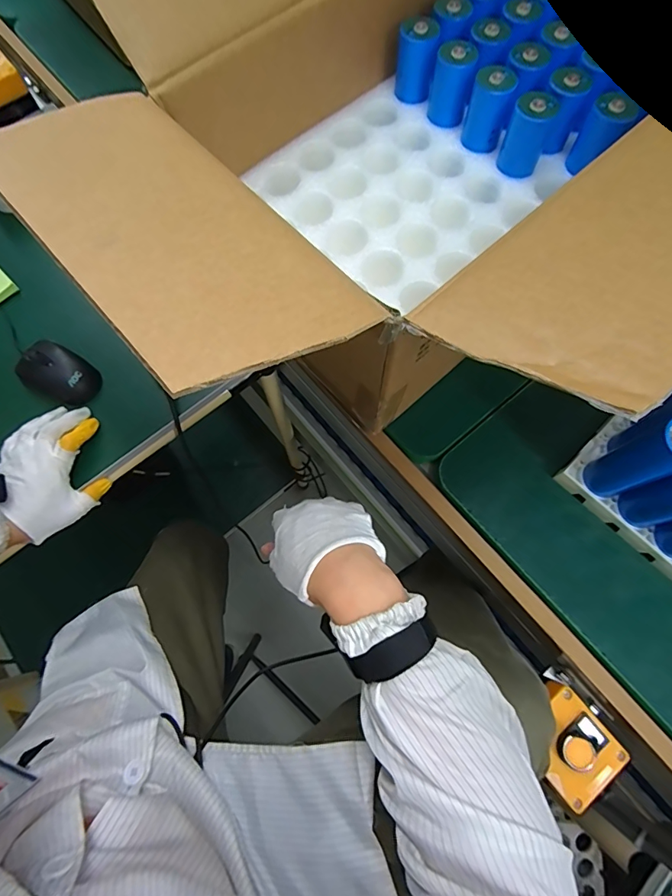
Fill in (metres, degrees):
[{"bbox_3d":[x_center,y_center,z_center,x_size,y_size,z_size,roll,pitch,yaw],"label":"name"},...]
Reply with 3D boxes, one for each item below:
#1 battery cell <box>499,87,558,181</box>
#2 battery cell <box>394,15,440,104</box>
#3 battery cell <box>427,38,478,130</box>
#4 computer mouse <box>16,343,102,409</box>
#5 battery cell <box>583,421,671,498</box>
[{"bbox_3d":[0.188,-0.308,0.433,0.037,0.064,0.037,19,73,7],"label":"battery cell"},{"bbox_3d":[0.084,-0.408,0.467,0.039,0.066,0.031,6,72,3],"label":"battery cell"},{"bbox_3d":[0.121,-0.383,0.462,0.038,0.065,0.039,16,72,6],"label":"battery cell"},{"bbox_3d":[-0.361,-0.097,0.569,0.122,0.032,0.065,26,74,9],"label":"computer mouse"},{"bbox_3d":[0.275,0.016,0.406,0.035,0.146,0.039,-22,73,-6],"label":"battery cell"}]

